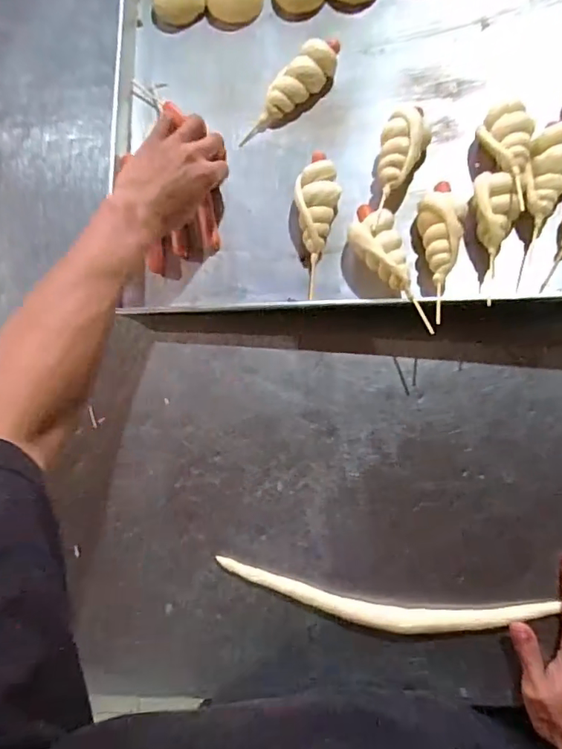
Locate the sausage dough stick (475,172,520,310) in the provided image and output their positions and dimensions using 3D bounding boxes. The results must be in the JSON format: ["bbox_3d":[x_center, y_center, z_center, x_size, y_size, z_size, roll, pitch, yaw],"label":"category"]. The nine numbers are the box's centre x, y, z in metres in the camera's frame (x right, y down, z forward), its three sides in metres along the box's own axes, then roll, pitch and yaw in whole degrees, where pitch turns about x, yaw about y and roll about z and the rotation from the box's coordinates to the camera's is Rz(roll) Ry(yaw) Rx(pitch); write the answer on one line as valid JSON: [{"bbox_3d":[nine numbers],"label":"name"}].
[{"bbox_3d":[0.201,-0.131,0.483,0.035,0.028,0.121,1,95,6],"label":"sausage dough stick"}]

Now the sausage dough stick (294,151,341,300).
[{"bbox_3d":[0.038,-0.156,0.521,0.043,0.036,0.142,-2,82,5],"label":"sausage dough stick"}]

